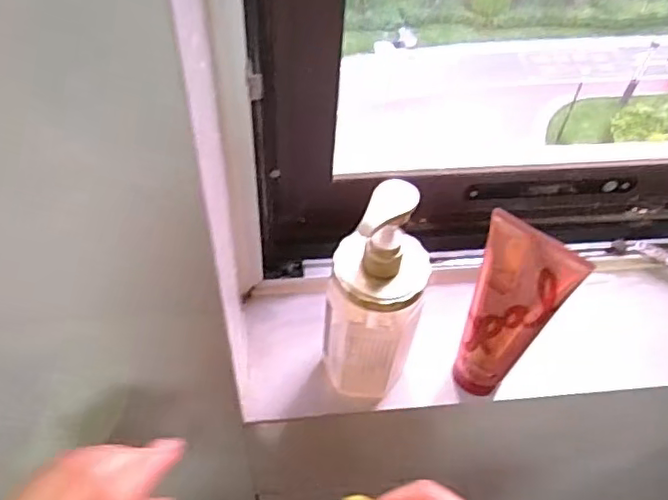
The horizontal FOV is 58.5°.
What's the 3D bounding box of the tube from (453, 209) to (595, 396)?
[{"bbox_3d":[0.130,0.054,0.470,0.069,0.179,0.030,32,57,19],"label":"tube"}]

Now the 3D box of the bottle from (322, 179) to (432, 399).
[{"bbox_3d":[0.032,0.039,0.466,0.071,0.219,0.070,6,52,0],"label":"bottle"}]

